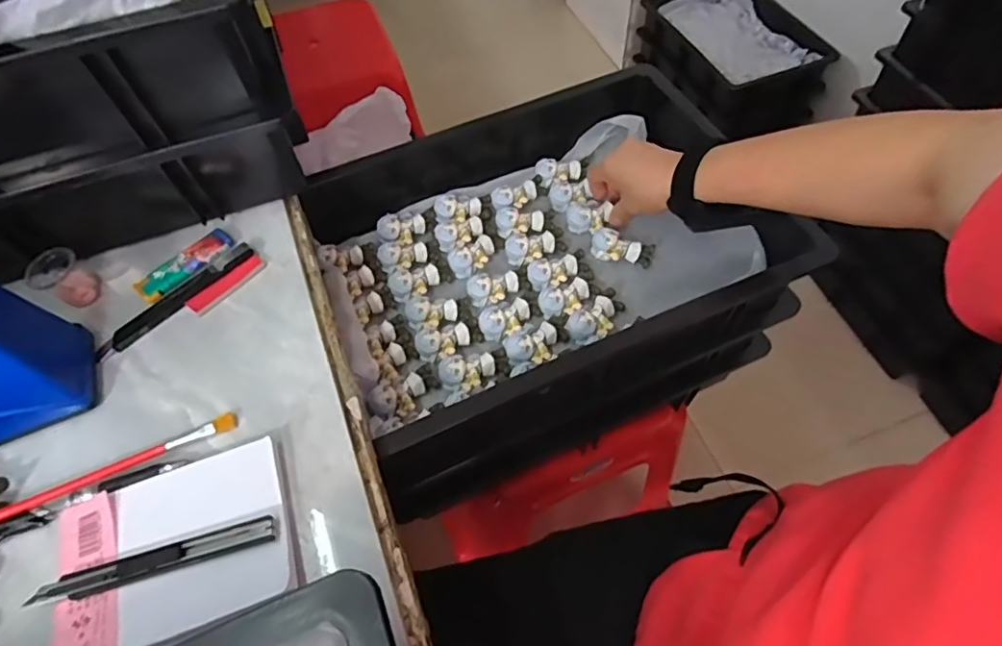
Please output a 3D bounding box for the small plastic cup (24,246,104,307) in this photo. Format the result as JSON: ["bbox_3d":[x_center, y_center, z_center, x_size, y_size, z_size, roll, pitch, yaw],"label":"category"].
[{"bbox_3d":[-0.340,-0.036,0.440,0.041,0.037,0.035,30,64,21],"label":"small plastic cup"}]

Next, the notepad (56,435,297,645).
[{"bbox_3d":[-0.192,0.132,0.336,0.129,0.014,0.102,-21,58,-9],"label":"notepad"}]

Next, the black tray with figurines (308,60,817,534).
[{"bbox_3d":[0.035,-0.068,0.608,0.426,0.160,0.356,-20,58,-9],"label":"black tray with figurines"}]

